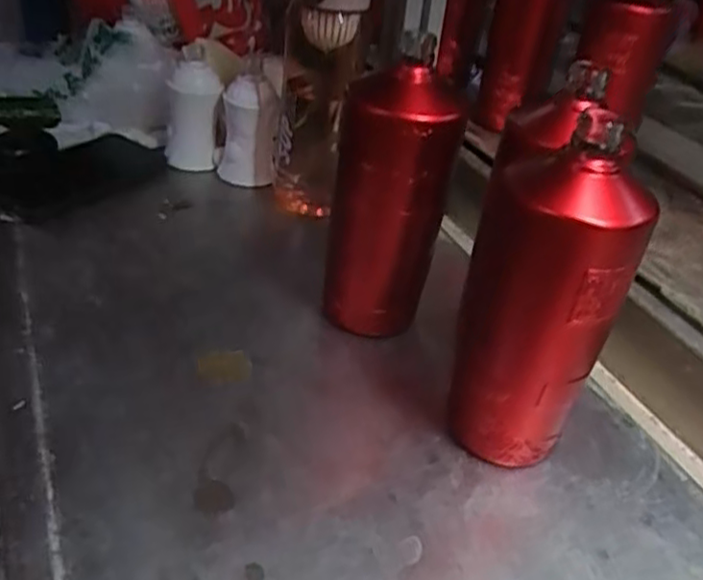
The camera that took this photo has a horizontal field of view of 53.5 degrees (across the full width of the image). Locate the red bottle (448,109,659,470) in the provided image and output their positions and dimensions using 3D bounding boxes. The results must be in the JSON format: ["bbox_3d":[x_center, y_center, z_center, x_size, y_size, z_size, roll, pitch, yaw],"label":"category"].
[{"bbox_3d":[0.115,0.002,0.423,0.080,0.208,0.086,11,35,8],"label":"red bottle"}]

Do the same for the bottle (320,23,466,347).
[{"bbox_3d":[0.028,-0.068,0.523,0.084,0.204,0.071,5,35,0],"label":"bottle"}]

